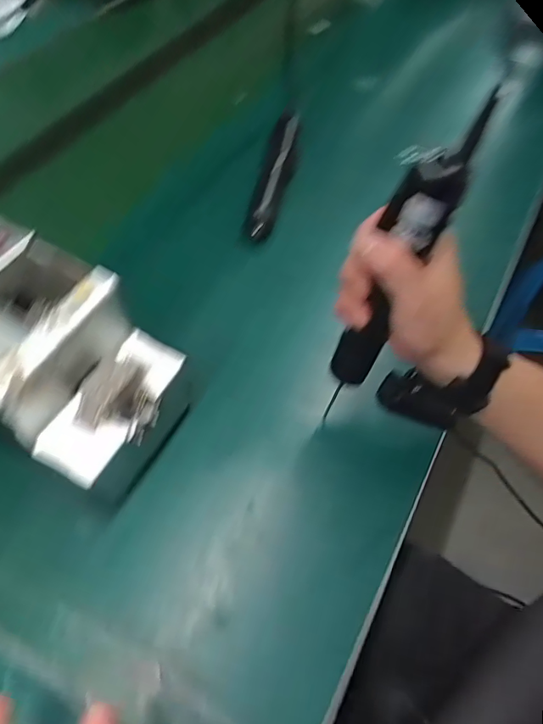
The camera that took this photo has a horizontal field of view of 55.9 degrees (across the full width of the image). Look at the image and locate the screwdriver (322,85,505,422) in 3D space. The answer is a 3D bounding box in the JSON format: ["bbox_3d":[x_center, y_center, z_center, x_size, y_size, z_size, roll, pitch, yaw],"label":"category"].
[{"bbox_3d":[0.080,-0.055,0.370,0.037,0.264,0.034,-24,58,-33],"label":"screwdriver"}]

